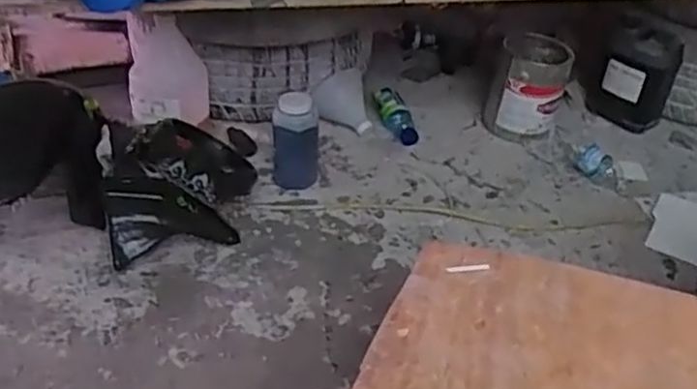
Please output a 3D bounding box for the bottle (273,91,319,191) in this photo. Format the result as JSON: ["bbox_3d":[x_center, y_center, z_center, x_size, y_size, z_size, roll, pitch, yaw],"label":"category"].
[{"bbox_3d":[-0.106,-0.104,1.409,0.090,0.194,0.098,-1,37,-7],"label":"bottle"}]

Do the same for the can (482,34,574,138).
[{"bbox_3d":[0.419,-0.248,1.640,0.171,0.210,0.176,13,38,13],"label":"can"}]

